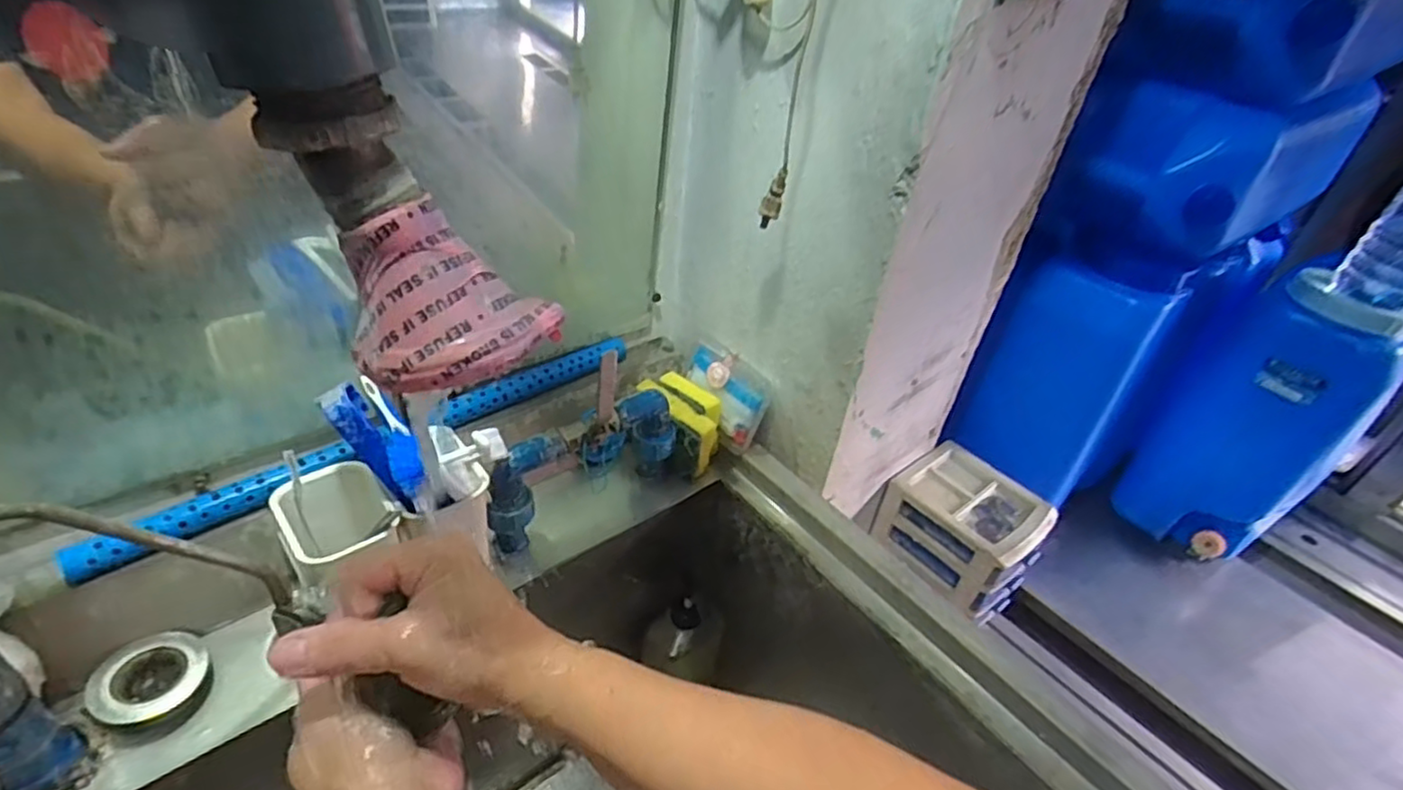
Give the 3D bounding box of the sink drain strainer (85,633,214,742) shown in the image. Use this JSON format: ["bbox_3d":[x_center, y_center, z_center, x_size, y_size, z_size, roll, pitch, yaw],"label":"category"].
[{"bbox_3d":[-0.399,0.209,0.494,0.070,0.029,0.067,5,39,-4],"label":"sink drain strainer"}]

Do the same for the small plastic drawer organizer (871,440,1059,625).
[{"bbox_3d":[0.330,0.175,0.867,0.138,0.128,0.175,-27,50,-35],"label":"small plastic drawer organizer"}]

